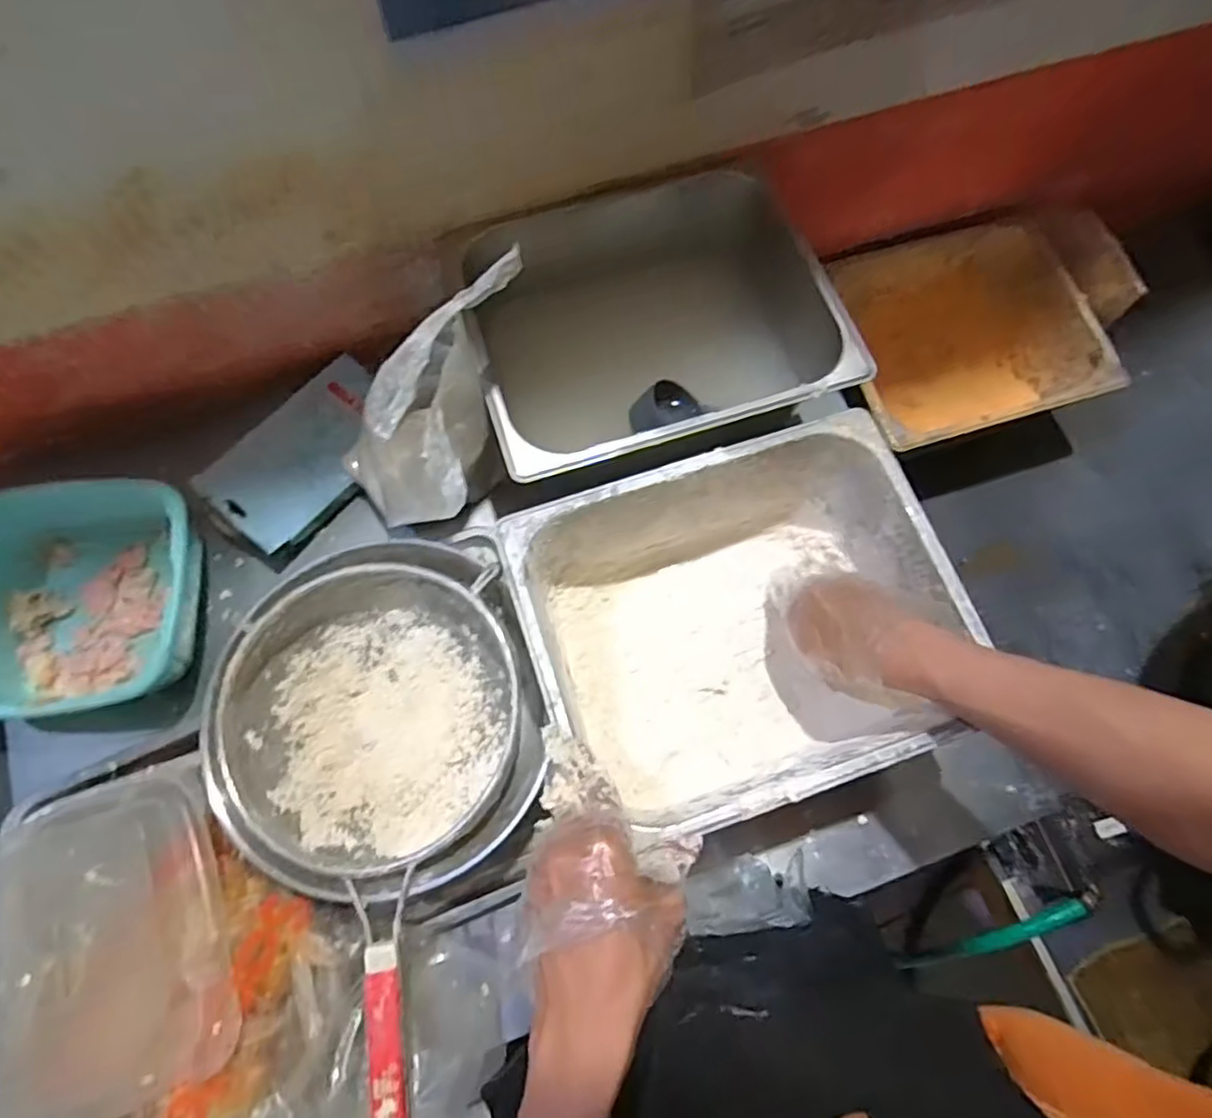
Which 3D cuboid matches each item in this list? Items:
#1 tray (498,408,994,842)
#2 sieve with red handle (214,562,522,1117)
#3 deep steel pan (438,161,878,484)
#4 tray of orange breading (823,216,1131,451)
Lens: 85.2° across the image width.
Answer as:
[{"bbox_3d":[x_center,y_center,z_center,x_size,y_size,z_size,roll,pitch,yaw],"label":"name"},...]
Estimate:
[{"bbox_3d":[0.104,0.061,0.564,0.317,0.150,0.263,-19,73,-7],"label":"tray"},{"bbox_3d":[-0.169,0.184,0.509,0.226,0.072,0.372,-11,72,-5],"label":"sieve with red handle"},{"bbox_3d":[0.032,-0.210,0.658,0.333,0.168,0.295,-13,72,-6],"label":"deep steel pan"},{"bbox_3d":[0.443,-0.269,0.876,0.325,0.145,0.263,-16,72,-7],"label":"tray of orange breading"}]

